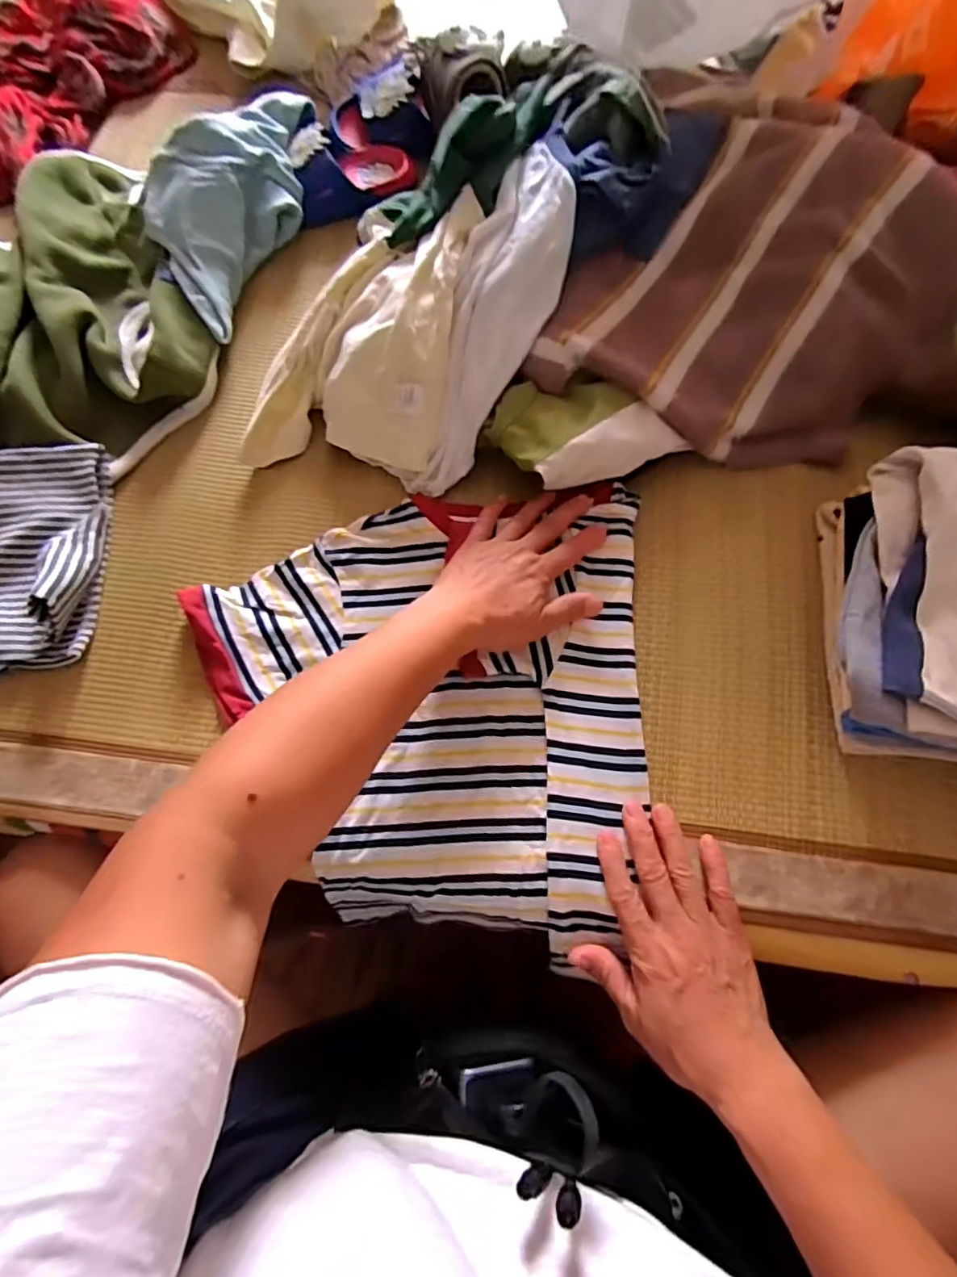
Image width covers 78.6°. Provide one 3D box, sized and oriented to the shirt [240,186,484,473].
[{"bbox_3d":[-0.103,-0.266,0.520,0.175,0.093,0.225,11,73,6],"label":"shirt"}]

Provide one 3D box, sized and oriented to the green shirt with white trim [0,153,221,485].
[{"bbox_3d":[-0.412,-0.316,0.563,0.270,0.065,0.355,-32,72,-9],"label":"green shirt with white trim"}]

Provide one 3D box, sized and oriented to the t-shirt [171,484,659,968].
[{"bbox_3d":[-0.049,0.046,0.465,0.350,0.024,0.340,1,74,2],"label":"t-shirt"}]

